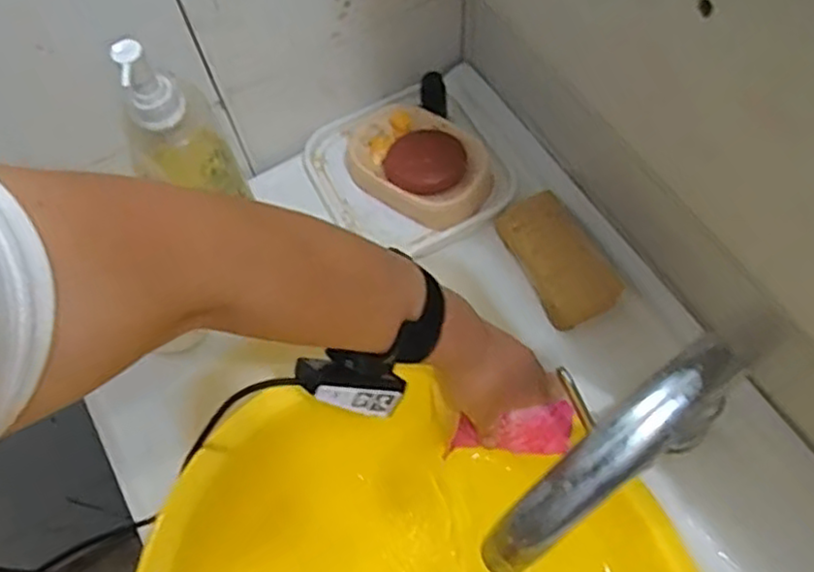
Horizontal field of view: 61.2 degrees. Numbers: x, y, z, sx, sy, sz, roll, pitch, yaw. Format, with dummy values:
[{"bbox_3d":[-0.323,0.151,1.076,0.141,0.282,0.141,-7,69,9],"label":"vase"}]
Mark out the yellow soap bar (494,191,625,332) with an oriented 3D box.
[{"bbox_3d":[0.126,-0.024,0.585,0.066,0.030,0.117,-44,69,22],"label":"yellow soap bar"}]

